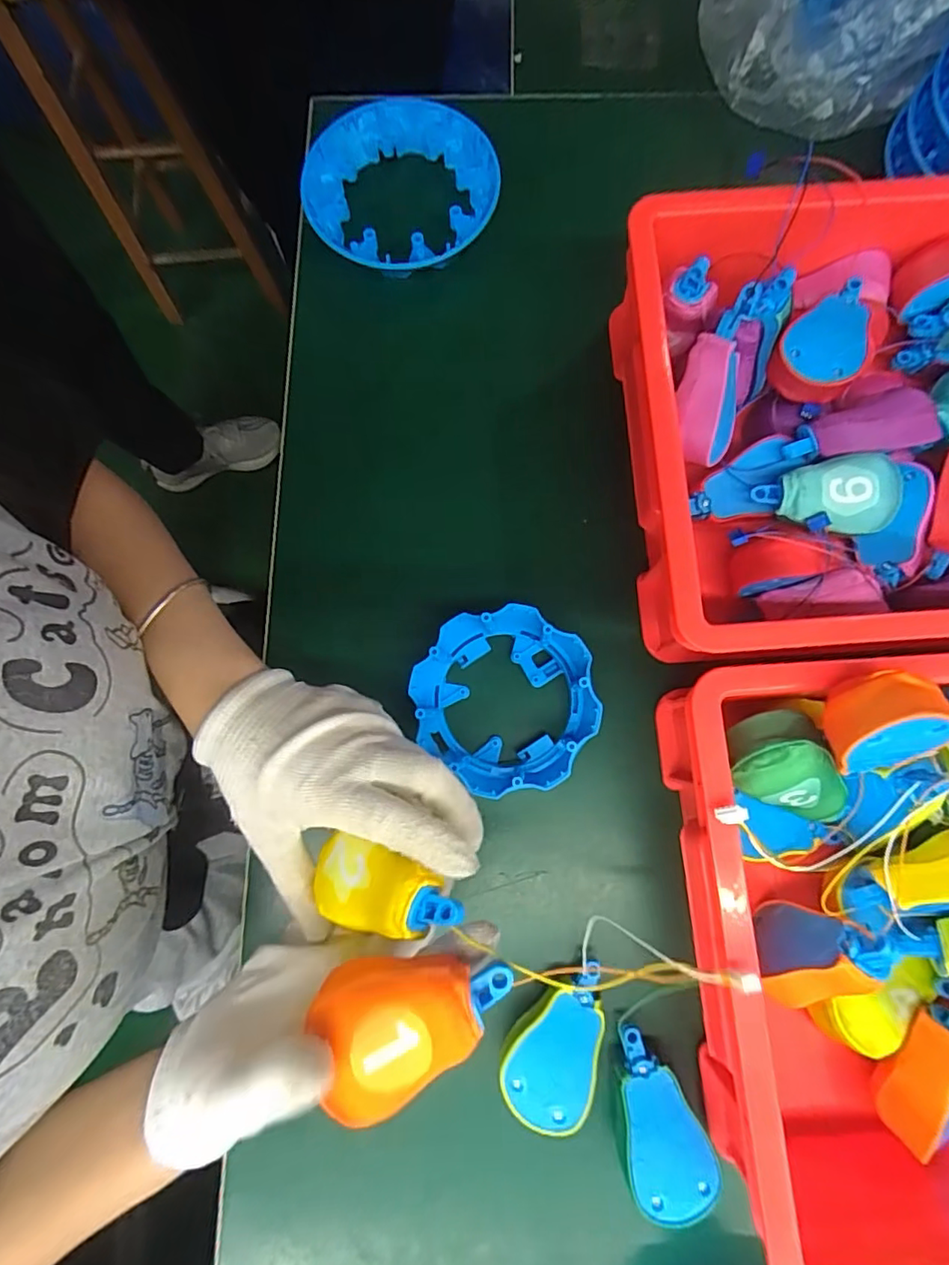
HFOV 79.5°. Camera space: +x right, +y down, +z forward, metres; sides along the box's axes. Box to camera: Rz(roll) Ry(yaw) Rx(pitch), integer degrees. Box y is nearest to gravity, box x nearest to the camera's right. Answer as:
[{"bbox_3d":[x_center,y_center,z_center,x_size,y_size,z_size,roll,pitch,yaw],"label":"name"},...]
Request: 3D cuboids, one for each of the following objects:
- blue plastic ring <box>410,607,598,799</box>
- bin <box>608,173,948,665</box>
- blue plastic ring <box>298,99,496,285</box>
[{"bbox_3d":[0.017,0.040,0.340,0.102,0.037,0.102,0,80,1],"label":"blue plastic ring"},{"bbox_3d":[0.270,-0.120,0.334,0.350,0.078,0.253,-3,80,0],"label":"bin"},{"bbox_3d":[-0.051,-0.308,0.400,0.132,0.028,0.122,0,80,1],"label":"blue plastic ring"}]

